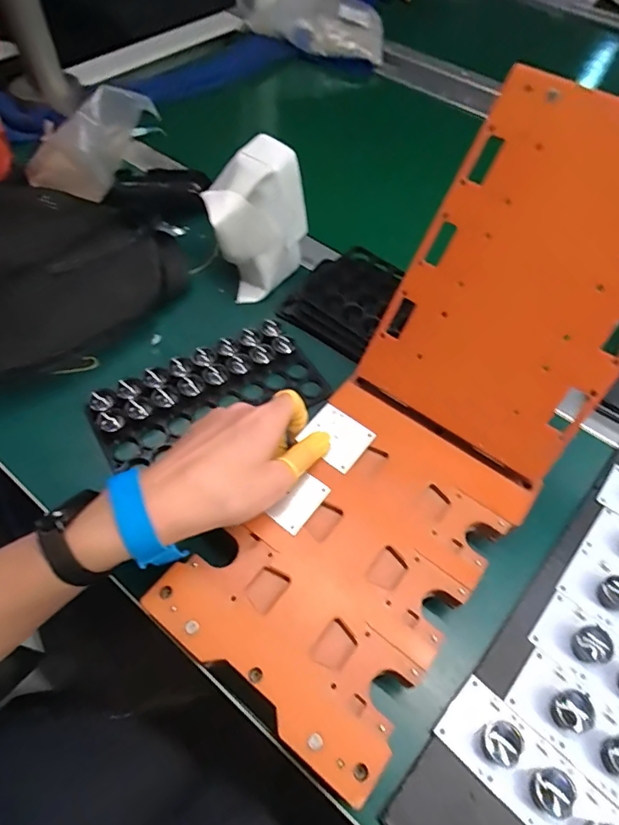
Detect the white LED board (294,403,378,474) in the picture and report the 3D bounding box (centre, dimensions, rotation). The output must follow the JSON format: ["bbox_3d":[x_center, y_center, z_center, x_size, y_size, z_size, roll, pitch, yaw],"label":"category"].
[{"bbox_3d":[0.022,0.019,0.386,0.048,0.005,0.044,34,62,18],"label":"white LED board"}]

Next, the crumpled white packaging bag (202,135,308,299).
[{"bbox_3d":[-0.057,-0.188,0.479,0.083,0.110,0.096,30,61,16],"label":"crumpled white packaging bag"}]

